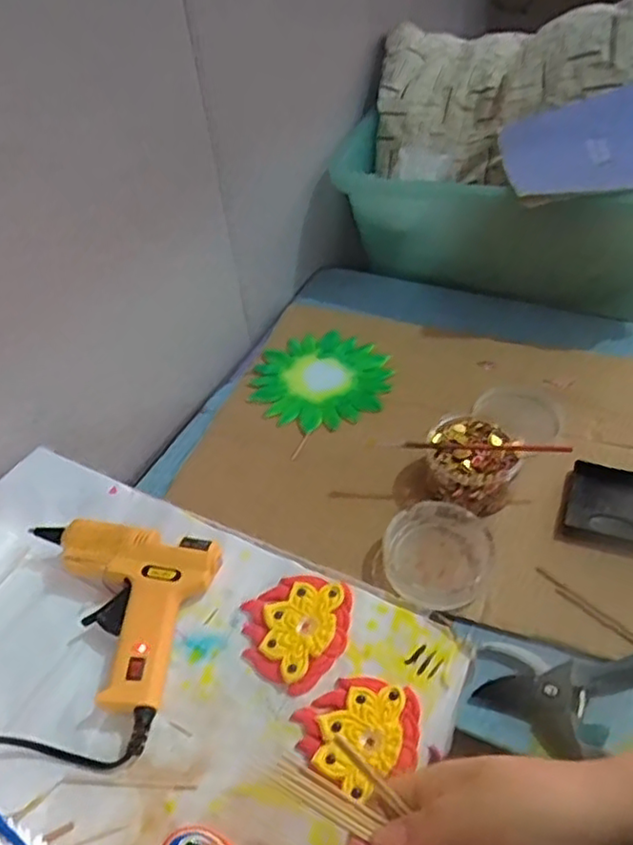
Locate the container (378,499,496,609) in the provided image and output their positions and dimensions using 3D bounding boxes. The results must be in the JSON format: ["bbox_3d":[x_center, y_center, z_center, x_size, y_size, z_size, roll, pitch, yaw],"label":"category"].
[{"bbox_3d":[0.117,0.121,0.639,0.103,0.043,0.111,13,48,18],"label":"container"}]

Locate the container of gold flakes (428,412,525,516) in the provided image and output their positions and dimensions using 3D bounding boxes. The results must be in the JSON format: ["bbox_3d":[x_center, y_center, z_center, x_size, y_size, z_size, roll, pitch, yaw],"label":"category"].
[{"bbox_3d":[0.165,0.044,0.702,0.091,0.062,0.089,-3,45,3],"label":"container of gold flakes"}]

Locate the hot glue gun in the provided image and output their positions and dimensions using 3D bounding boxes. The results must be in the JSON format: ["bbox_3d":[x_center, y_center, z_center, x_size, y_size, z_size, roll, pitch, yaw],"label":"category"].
[{"bbox_3d":[-0.156,0.132,0.464,0.144,0.039,0.138,10,48,16],"label":"hot glue gun"}]

